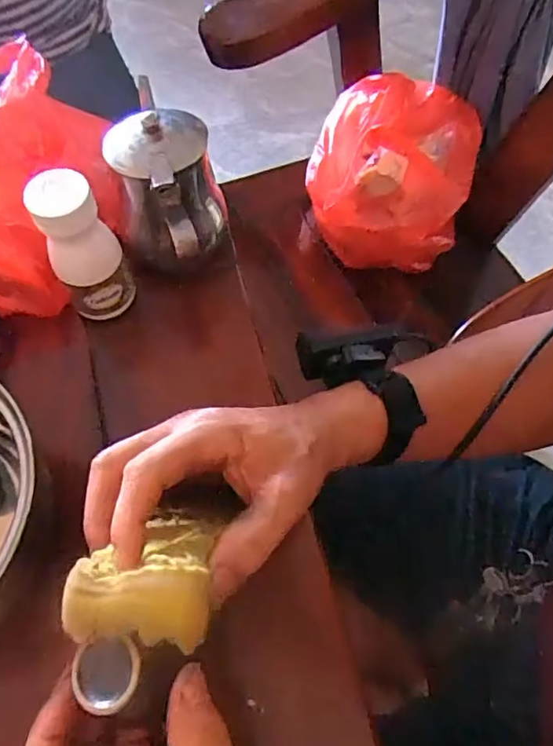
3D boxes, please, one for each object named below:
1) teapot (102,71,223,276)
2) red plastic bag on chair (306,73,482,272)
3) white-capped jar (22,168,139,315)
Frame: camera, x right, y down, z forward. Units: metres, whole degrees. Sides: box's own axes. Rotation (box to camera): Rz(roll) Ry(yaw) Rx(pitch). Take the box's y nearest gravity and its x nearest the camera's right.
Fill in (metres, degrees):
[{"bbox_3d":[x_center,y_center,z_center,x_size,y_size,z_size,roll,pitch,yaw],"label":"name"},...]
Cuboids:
[{"bbox_3d":[-0.078,-0.127,0.394,0.073,0.123,0.085,-2,65,-3],"label":"teapot"},{"bbox_3d":[0.149,-0.266,0.730,0.196,0.165,0.200,11,65,4],"label":"red plastic bag on chair"},{"bbox_3d":[-0.134,-0.085,0.381,0.046,0.109,0.039,-25,68,-13],"label":"white-capped jar"}]

